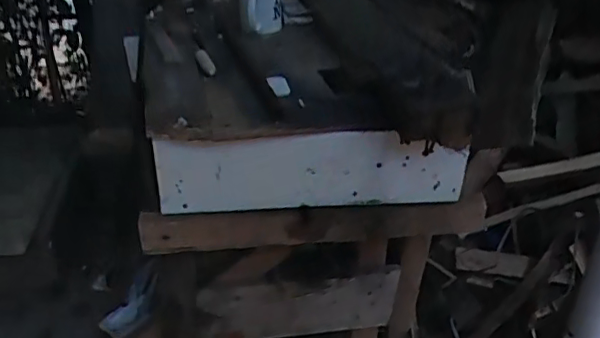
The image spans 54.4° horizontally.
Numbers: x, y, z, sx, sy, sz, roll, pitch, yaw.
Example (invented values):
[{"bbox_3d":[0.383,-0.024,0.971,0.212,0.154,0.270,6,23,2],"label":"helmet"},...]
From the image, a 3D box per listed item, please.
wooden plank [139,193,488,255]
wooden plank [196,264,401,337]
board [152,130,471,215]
[{"bbox_3d":[0.031,0.085,0.883,0.519,0.070,0.031,-3,33,-7],"label":"wooden plank"},{"bbox_3d":[0.006,0.242,0.998,0.339,0.145,0.027,-6,34,-12],"label":"wooden plank"},{"bbox_3d":[0.021,0.003,0.825,0.431,0.143,0.019,-4,42,-4],"label":"board"}]

